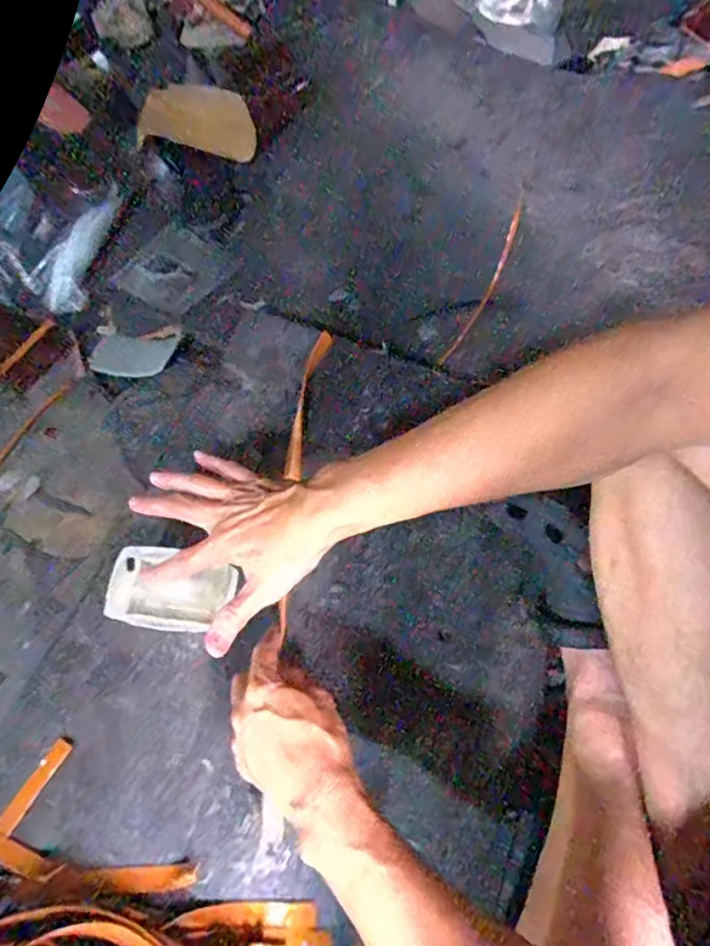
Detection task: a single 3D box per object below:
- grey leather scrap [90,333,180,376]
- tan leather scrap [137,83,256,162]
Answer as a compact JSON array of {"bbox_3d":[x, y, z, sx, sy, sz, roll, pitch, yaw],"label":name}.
[{"bbox_3d":[-0.261,-0.140,0.667,0.105,0.004,0.056,3,68,11],"label":"grey leather scrap"},{"bbox_3d":[-0.199,-0.452,0.719,0.140,0.010,0.092,3,86,-8],"label":"tan leather scrap"}]

